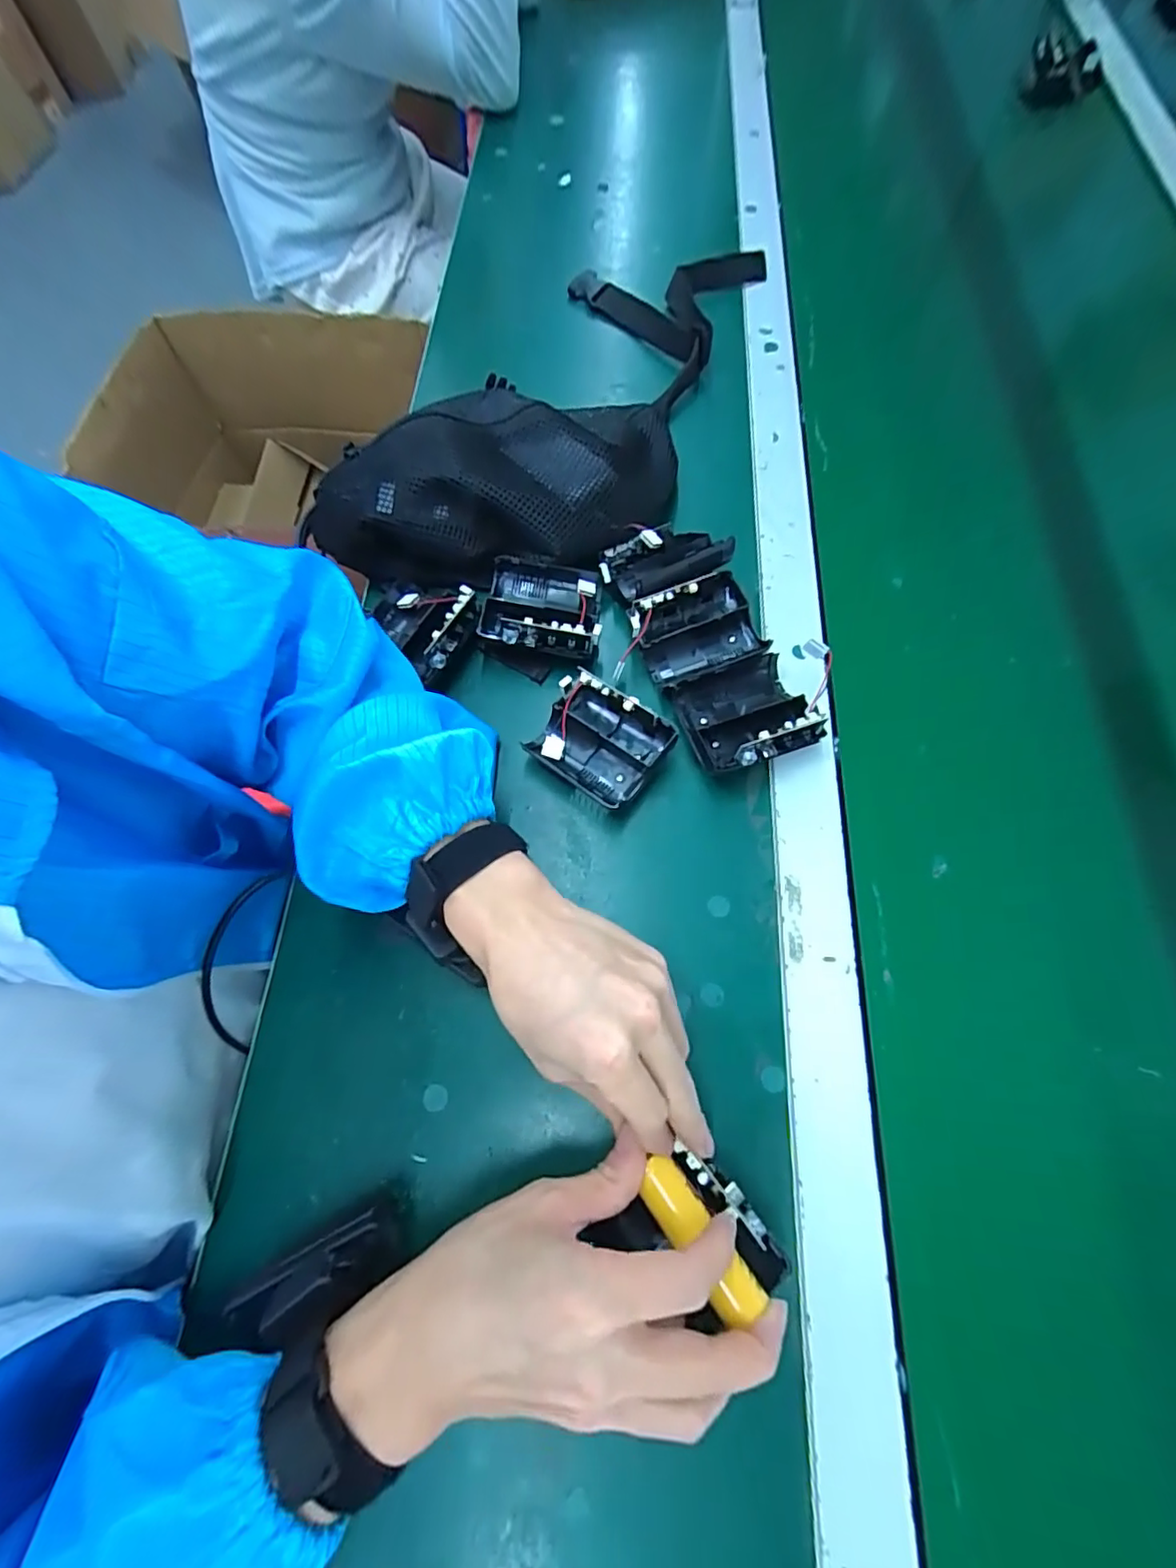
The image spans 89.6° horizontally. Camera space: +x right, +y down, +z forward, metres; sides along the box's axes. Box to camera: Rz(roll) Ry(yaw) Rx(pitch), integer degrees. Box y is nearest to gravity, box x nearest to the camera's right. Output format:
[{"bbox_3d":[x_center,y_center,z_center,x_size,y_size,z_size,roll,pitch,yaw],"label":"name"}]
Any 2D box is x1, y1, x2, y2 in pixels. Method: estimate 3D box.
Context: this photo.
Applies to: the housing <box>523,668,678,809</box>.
[{"bbox_3d":[0.007,-0.027,0.380,0.077,0.040,0.059,31,73,14],"label":"housing"}]

